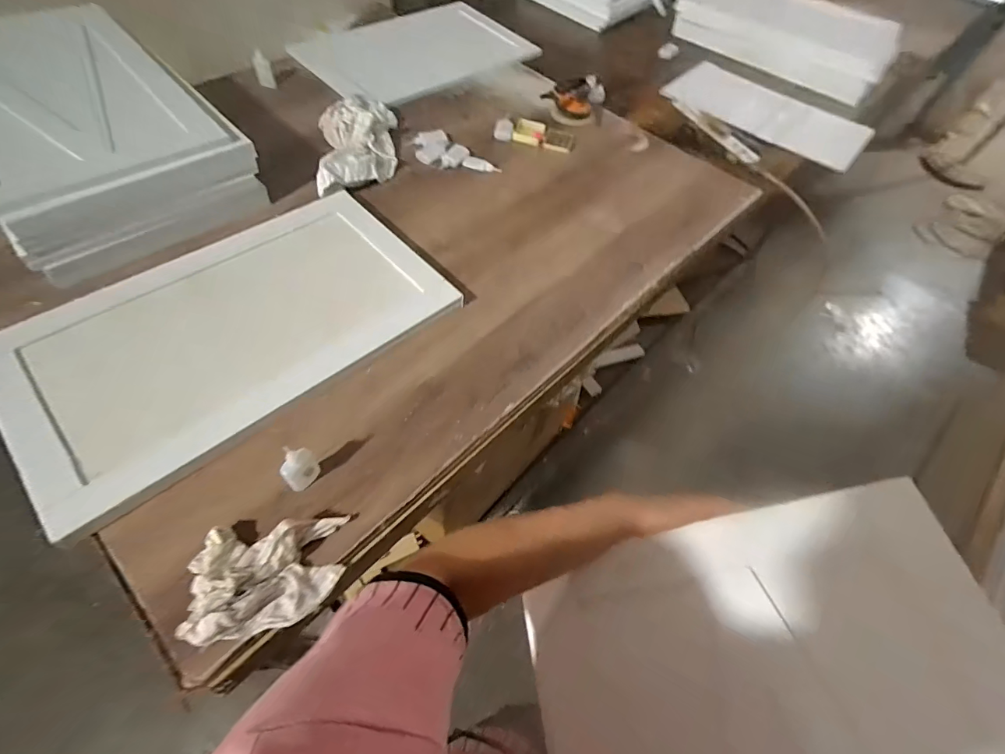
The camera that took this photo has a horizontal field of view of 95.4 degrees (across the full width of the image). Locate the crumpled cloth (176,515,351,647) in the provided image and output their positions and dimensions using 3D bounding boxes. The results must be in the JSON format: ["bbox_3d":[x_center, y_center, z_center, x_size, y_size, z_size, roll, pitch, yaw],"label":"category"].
[{"bbox_3d":[-0.275,0.233,0.541,0.157,0.077,0.115,-11,60,-13],"label":"crumpled cloth"}]

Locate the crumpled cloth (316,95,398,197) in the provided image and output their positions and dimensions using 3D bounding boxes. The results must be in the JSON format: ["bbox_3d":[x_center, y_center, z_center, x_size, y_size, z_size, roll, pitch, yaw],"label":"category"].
[{"bbox_3d":[-0.332,-0.539,1.051,0.158,0.066,0.338,-3,58,-8],"label":"crumpled cloth"}]

